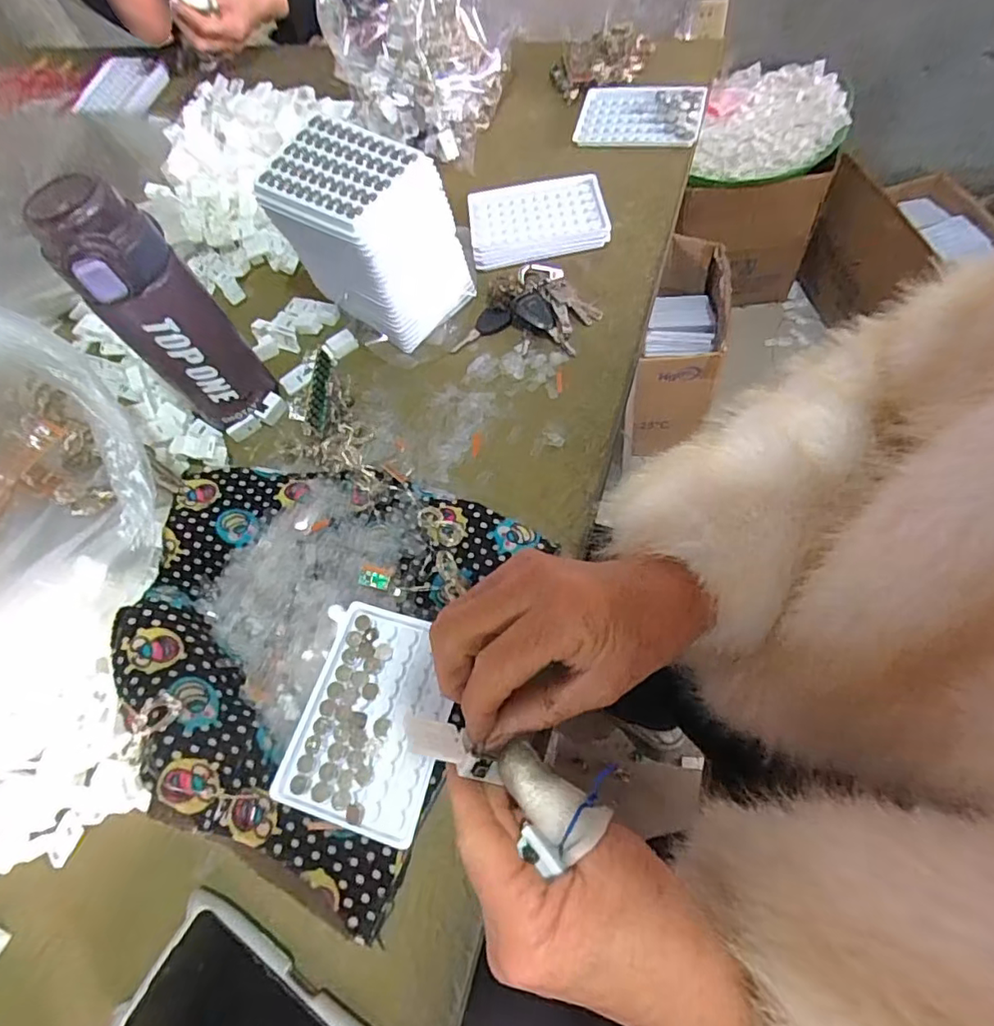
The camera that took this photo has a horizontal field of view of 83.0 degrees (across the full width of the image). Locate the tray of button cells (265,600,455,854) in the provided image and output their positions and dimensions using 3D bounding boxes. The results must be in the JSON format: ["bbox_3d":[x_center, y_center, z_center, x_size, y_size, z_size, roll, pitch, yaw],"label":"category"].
[{"bbox_3d":[-0.079,0.130,0.365,0.092,0.012,0.129,11,66,15],"label":"tray of button cells"}]

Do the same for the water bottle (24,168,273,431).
[{"bbox_3d":[-0.247,-0.148,0.420,0.073,0.174,0.061,-42,67,-13],"label":"water bottle"}]

